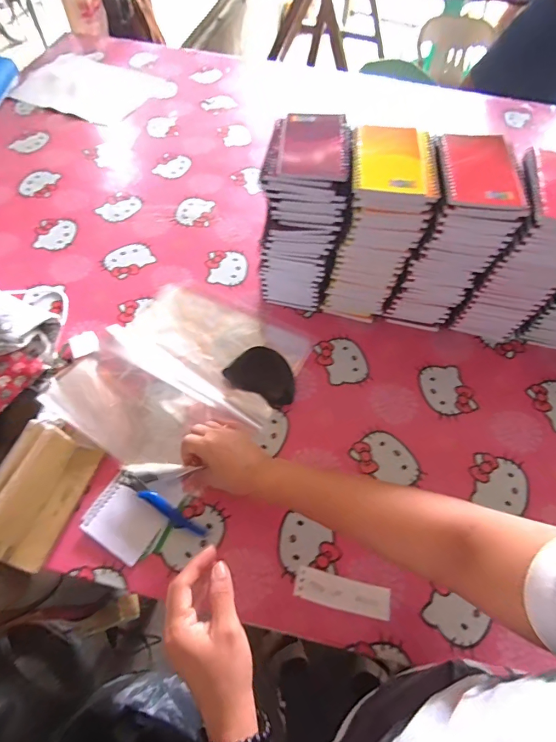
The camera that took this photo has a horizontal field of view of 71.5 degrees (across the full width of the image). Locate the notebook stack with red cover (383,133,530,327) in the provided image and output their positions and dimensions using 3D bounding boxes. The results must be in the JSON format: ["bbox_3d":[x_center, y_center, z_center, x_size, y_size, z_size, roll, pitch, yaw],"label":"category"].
[{"bbox_3d":[0.240,-0.186,0.554,0.102,0.227,0.141,12,62,4],"label":"notebook stack with red cover"}]

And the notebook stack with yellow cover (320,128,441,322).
[{"bbox_3d":[0.138,-0.196,0.558,0.104,0.226,0.136,11,62,4],"label":"notebook stack with yellow cover"}]

